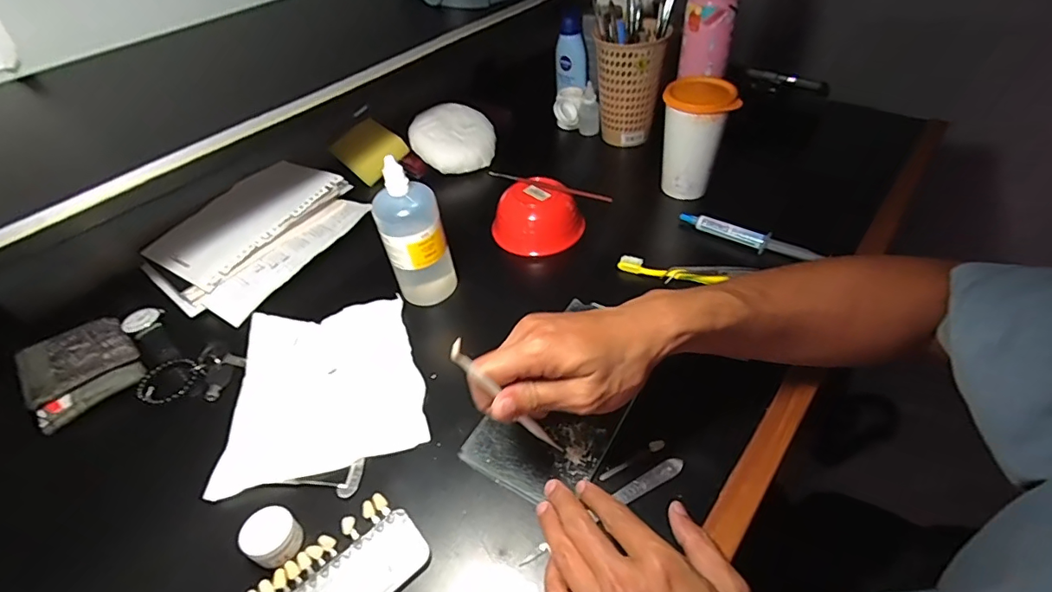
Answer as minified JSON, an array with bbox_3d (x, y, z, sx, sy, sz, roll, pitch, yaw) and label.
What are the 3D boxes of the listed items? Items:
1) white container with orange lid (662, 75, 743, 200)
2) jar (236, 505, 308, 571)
[{"bbox_3d":[0.200,-0.185,0.590,0.072,0.126,0.069,6,46,12],"label":"white container with orange lid"},{"bbox_3d":[-0.178,0.168,0.346,0.033,0.024,0.033,-3,45,3],"label":"jar"}]

